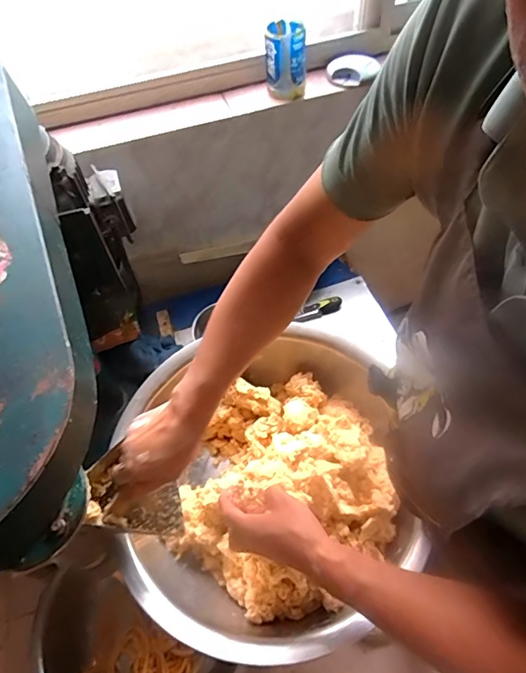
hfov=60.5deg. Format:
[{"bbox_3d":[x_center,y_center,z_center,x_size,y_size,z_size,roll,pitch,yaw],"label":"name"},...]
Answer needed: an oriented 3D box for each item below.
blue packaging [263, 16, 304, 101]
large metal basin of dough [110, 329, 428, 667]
[{"bbox_3d":[0.049,-0.600,0.984,0.085,0.126,0.080,-1,55,3],"label":"blue packaging"},{"bbox_3d":[0.018,0.214,0.678,0.367,0.151,0.433,-5,55,0],"label":"large metal basin of dough"}]

